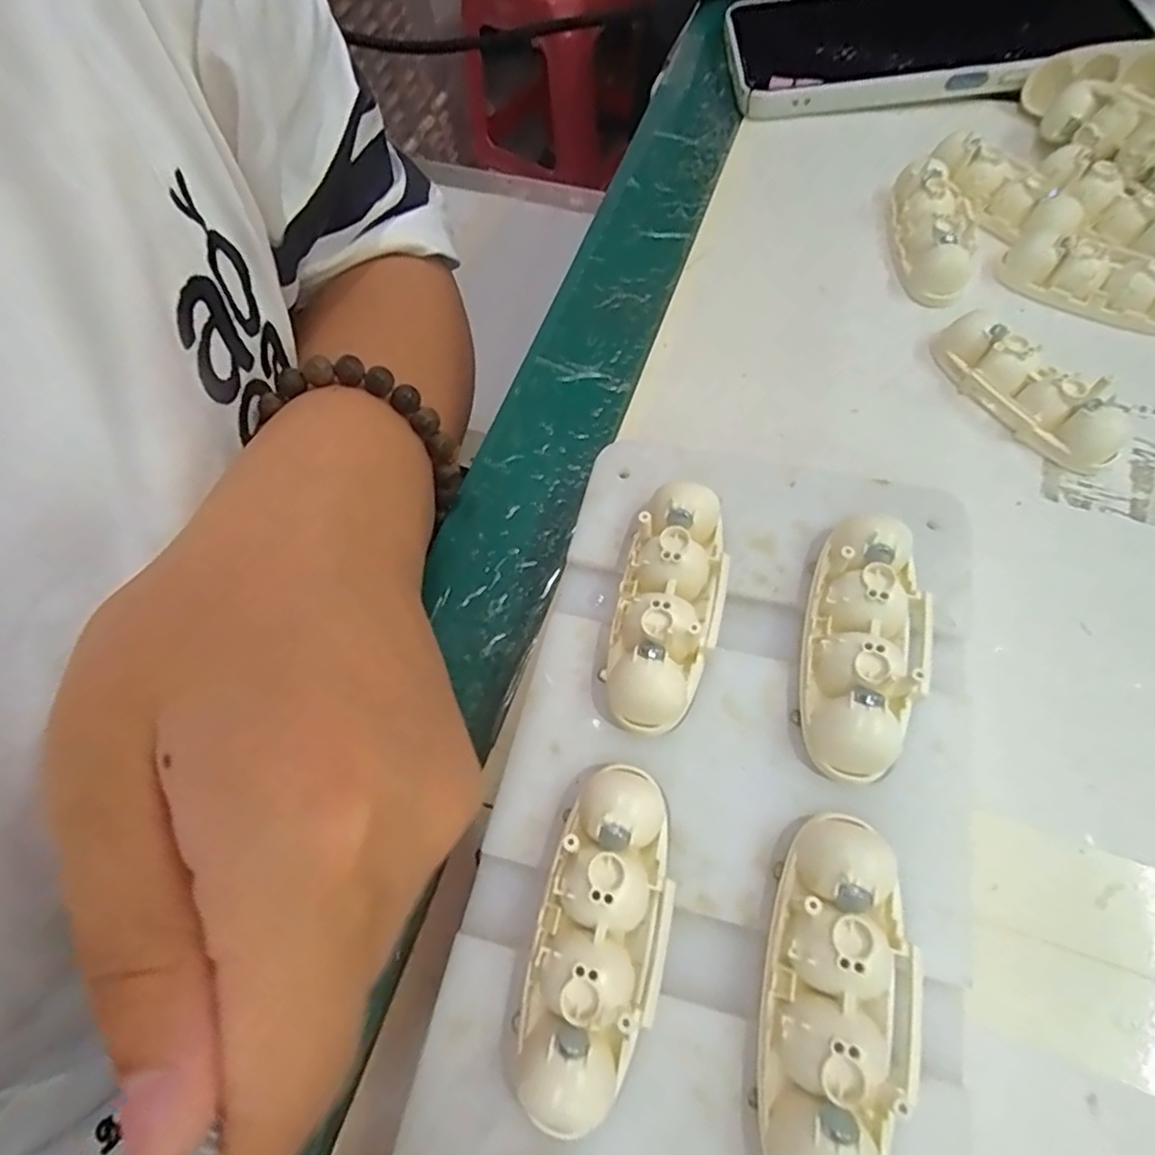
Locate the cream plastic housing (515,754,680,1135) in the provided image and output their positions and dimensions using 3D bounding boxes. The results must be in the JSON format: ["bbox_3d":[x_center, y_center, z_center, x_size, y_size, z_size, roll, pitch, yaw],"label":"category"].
[{"bbox_3d":[0.005,0.070,0.125,0.024,0.015,0.061,14,64,11],"label":"cream plastic housing"}]

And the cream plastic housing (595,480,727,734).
[{"bbox_3d":[0.021,0.006,0.154,0.024,0.018,0.059,13,64,10],"label":"cream plastic housing"}]

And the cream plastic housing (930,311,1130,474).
[{"bbox_3d":[0.136,-0.058,0.196,0.016,0.018,0.061,-33,66,-12],"label":"cream plastic housing"}]

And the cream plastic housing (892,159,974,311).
[{"bbox_3d":[0.128,-0.123,0.230,0.024,0.018,0.056,8,65,8],"label":"cream plastic housing"}]

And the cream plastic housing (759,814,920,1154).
[{"bbox_3d":[0.048,0.078,0.117,0.023,0.018,0.063,12,64,10],"label":"cream plastic housing"}]

